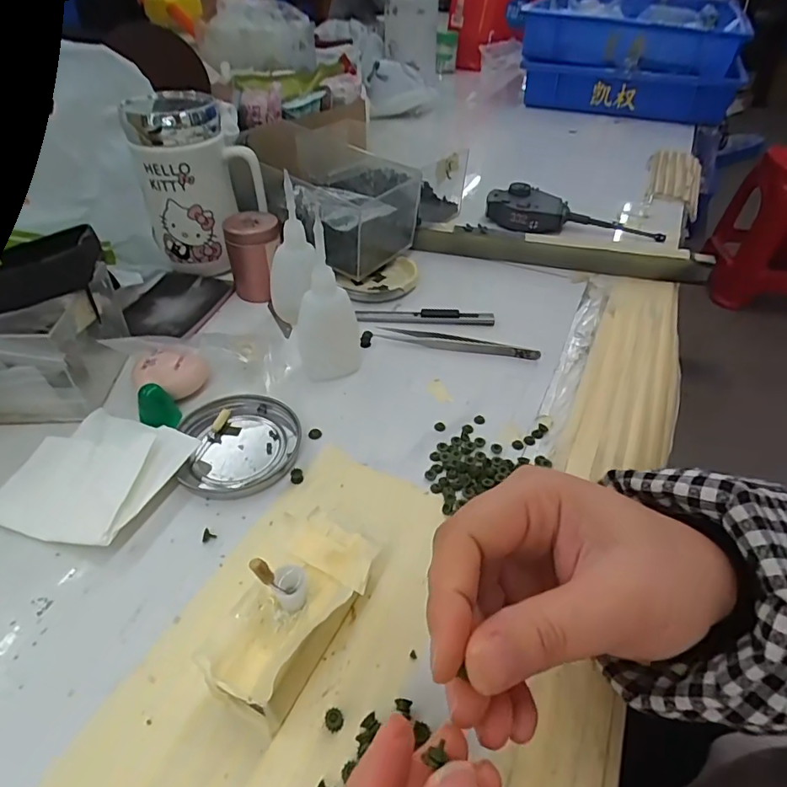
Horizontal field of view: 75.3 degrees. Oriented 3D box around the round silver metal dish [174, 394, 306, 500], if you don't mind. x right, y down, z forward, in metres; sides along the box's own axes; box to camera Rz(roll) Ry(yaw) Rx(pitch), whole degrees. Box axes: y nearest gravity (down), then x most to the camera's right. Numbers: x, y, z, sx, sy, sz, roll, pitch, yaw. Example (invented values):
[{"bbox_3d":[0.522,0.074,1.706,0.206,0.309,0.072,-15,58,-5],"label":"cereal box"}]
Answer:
[{"bbox_3d":[-0.095,0.029,0.321,0.072,0.008,0.075,1,42,-1],"label":"round silver metal dish"}]

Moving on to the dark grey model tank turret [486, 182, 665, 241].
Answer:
[{"bbox_3d":[0.192,-0.190,0.547,0.183,0.032,0.048,15,44,14],"label":"dark grey model tank turret"}]

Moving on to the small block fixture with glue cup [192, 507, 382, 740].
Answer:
[{"bbox_3d":[-0.042,0.093,0.226,0.045,0.046,0.090,27,48,25],"label":"small block fixture with glue cup"}]

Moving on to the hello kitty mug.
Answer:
[{"bbox_3d":[-0.168,-0.178,0.445,0.093,0.135,0.070,-29,51,-30],"label":"hello kitty mug"}]

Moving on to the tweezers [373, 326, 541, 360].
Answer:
[{"bbox_3d":[0.049,-0.039,0.399,0.127,0.011,0.013,11,43,10],"label":"tweezers"}]

